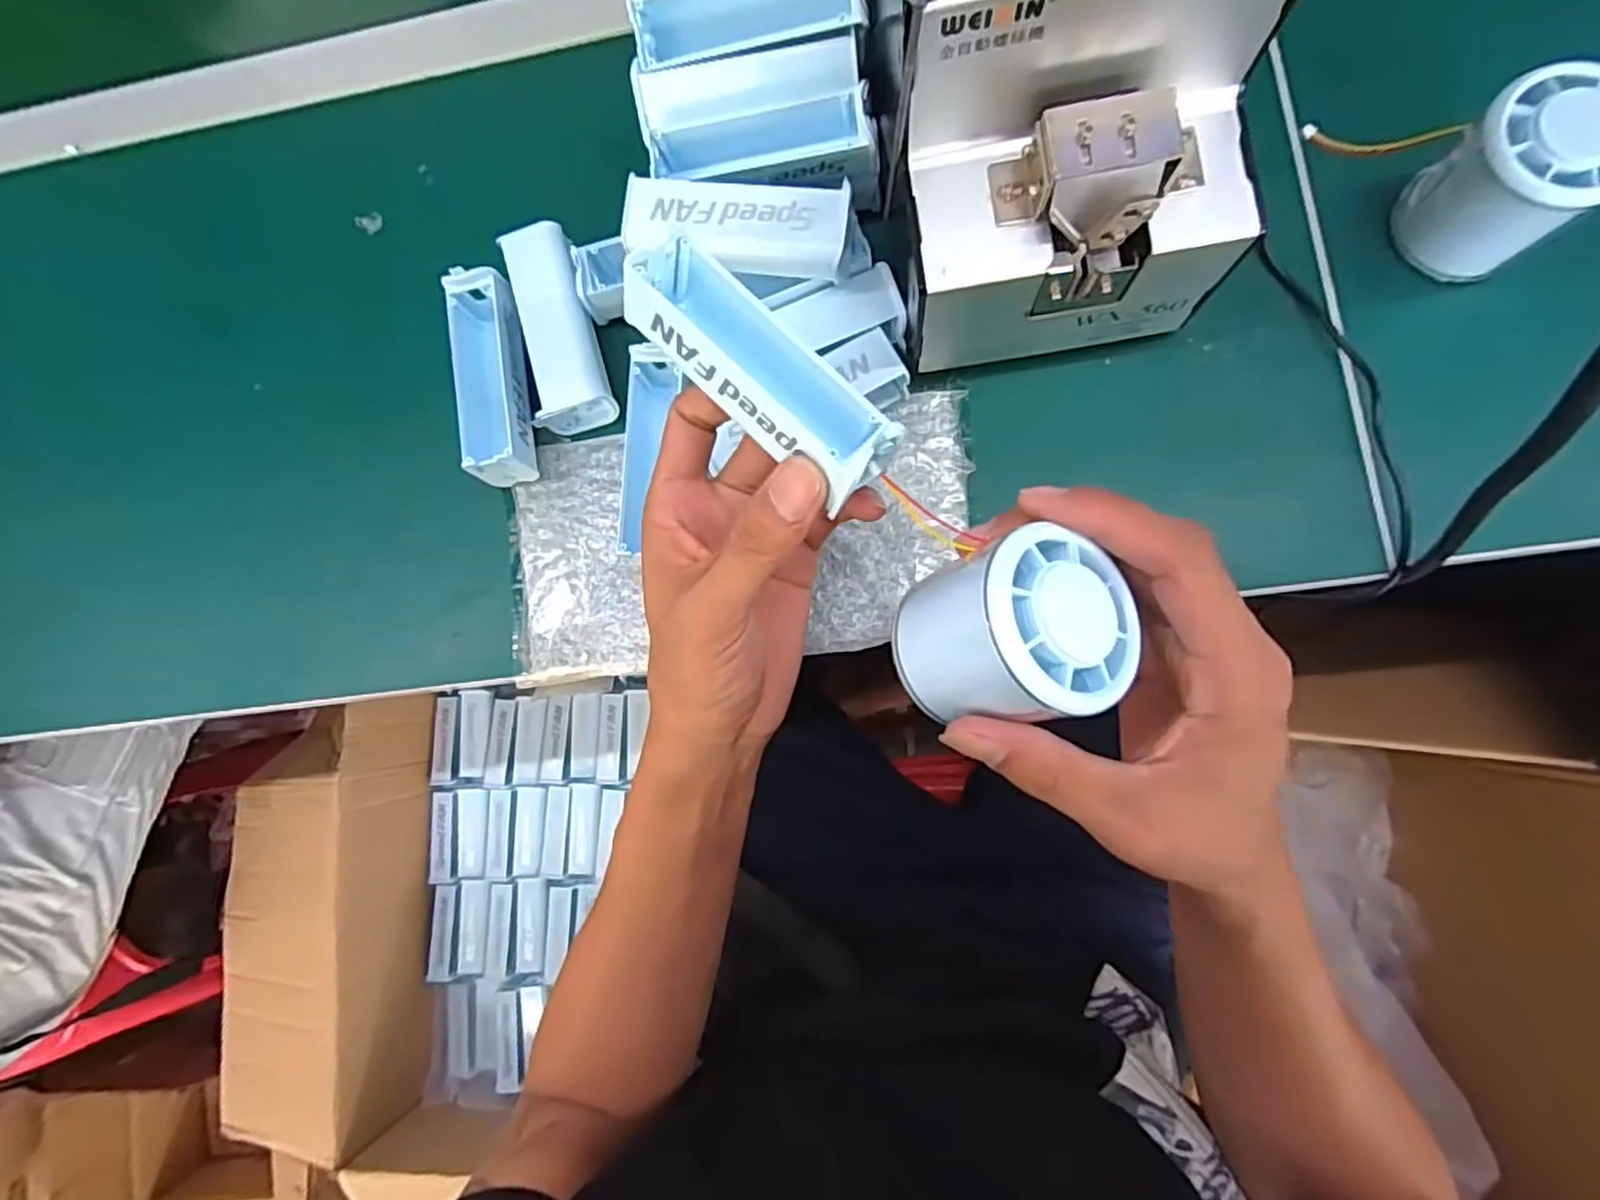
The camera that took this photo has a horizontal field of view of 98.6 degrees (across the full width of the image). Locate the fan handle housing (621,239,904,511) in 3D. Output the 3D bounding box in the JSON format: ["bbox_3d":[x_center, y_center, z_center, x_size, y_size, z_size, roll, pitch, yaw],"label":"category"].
[{"bbox_3d":[-0.015,-0.075,0.226,0.107,0.028,0.032,41,50,8],"label":"fan handle housing"}]

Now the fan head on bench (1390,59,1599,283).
[{"bbox_3d":[0.294,-0.173,0.285,0.048,0.067,0.054,-35,81,2],"label":"fan head on bench"}]

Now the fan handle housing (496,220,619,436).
[{"bbox_3d":[-0.123,-0.138,0.351,0.037,0.024,0.100,-17,82,5],"label":"fan handle housing"}]

